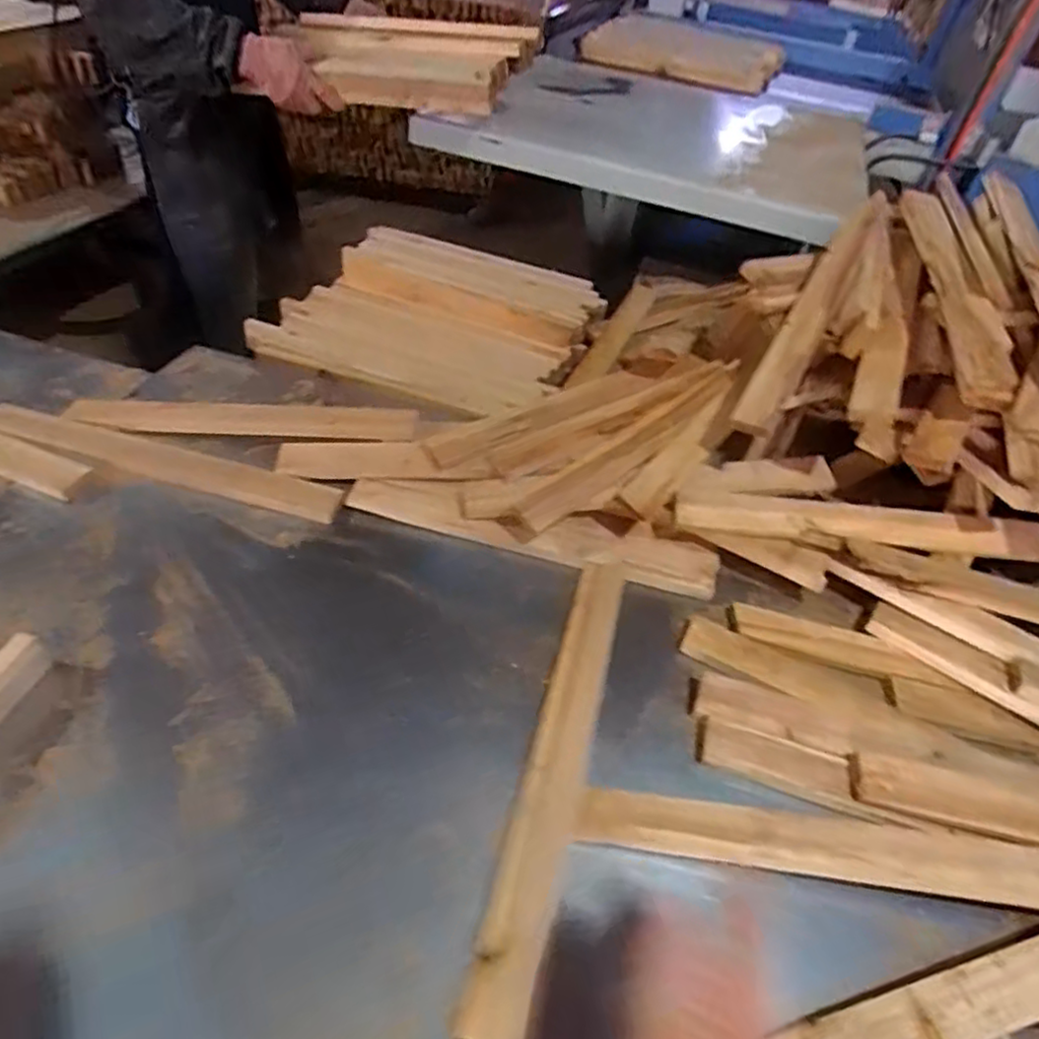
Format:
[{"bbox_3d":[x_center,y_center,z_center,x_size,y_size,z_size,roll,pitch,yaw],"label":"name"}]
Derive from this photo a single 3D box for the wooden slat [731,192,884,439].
[{"bbox_3d":[0.402,-0.296,0.927,0.058,0.034,0.487,26,64,18],"label":"wooden slat"}]

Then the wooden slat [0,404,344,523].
[{"bbox_3d":[-0.485,-0.084,0.923,0.498,0.018,0.065,15,44,5],"label":"wooden slat"}]

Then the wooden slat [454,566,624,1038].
[{"bbox_3d":[0.041,0.225,0.679,0.061,0.021,0.492,16,44,6],"label":"wooden slat"}]

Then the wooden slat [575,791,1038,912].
[{"bbox_3d":[0.293,0.303,0.631,0.470,0.016,0.056,10,43,-1],"label":"wooden slat"}]

